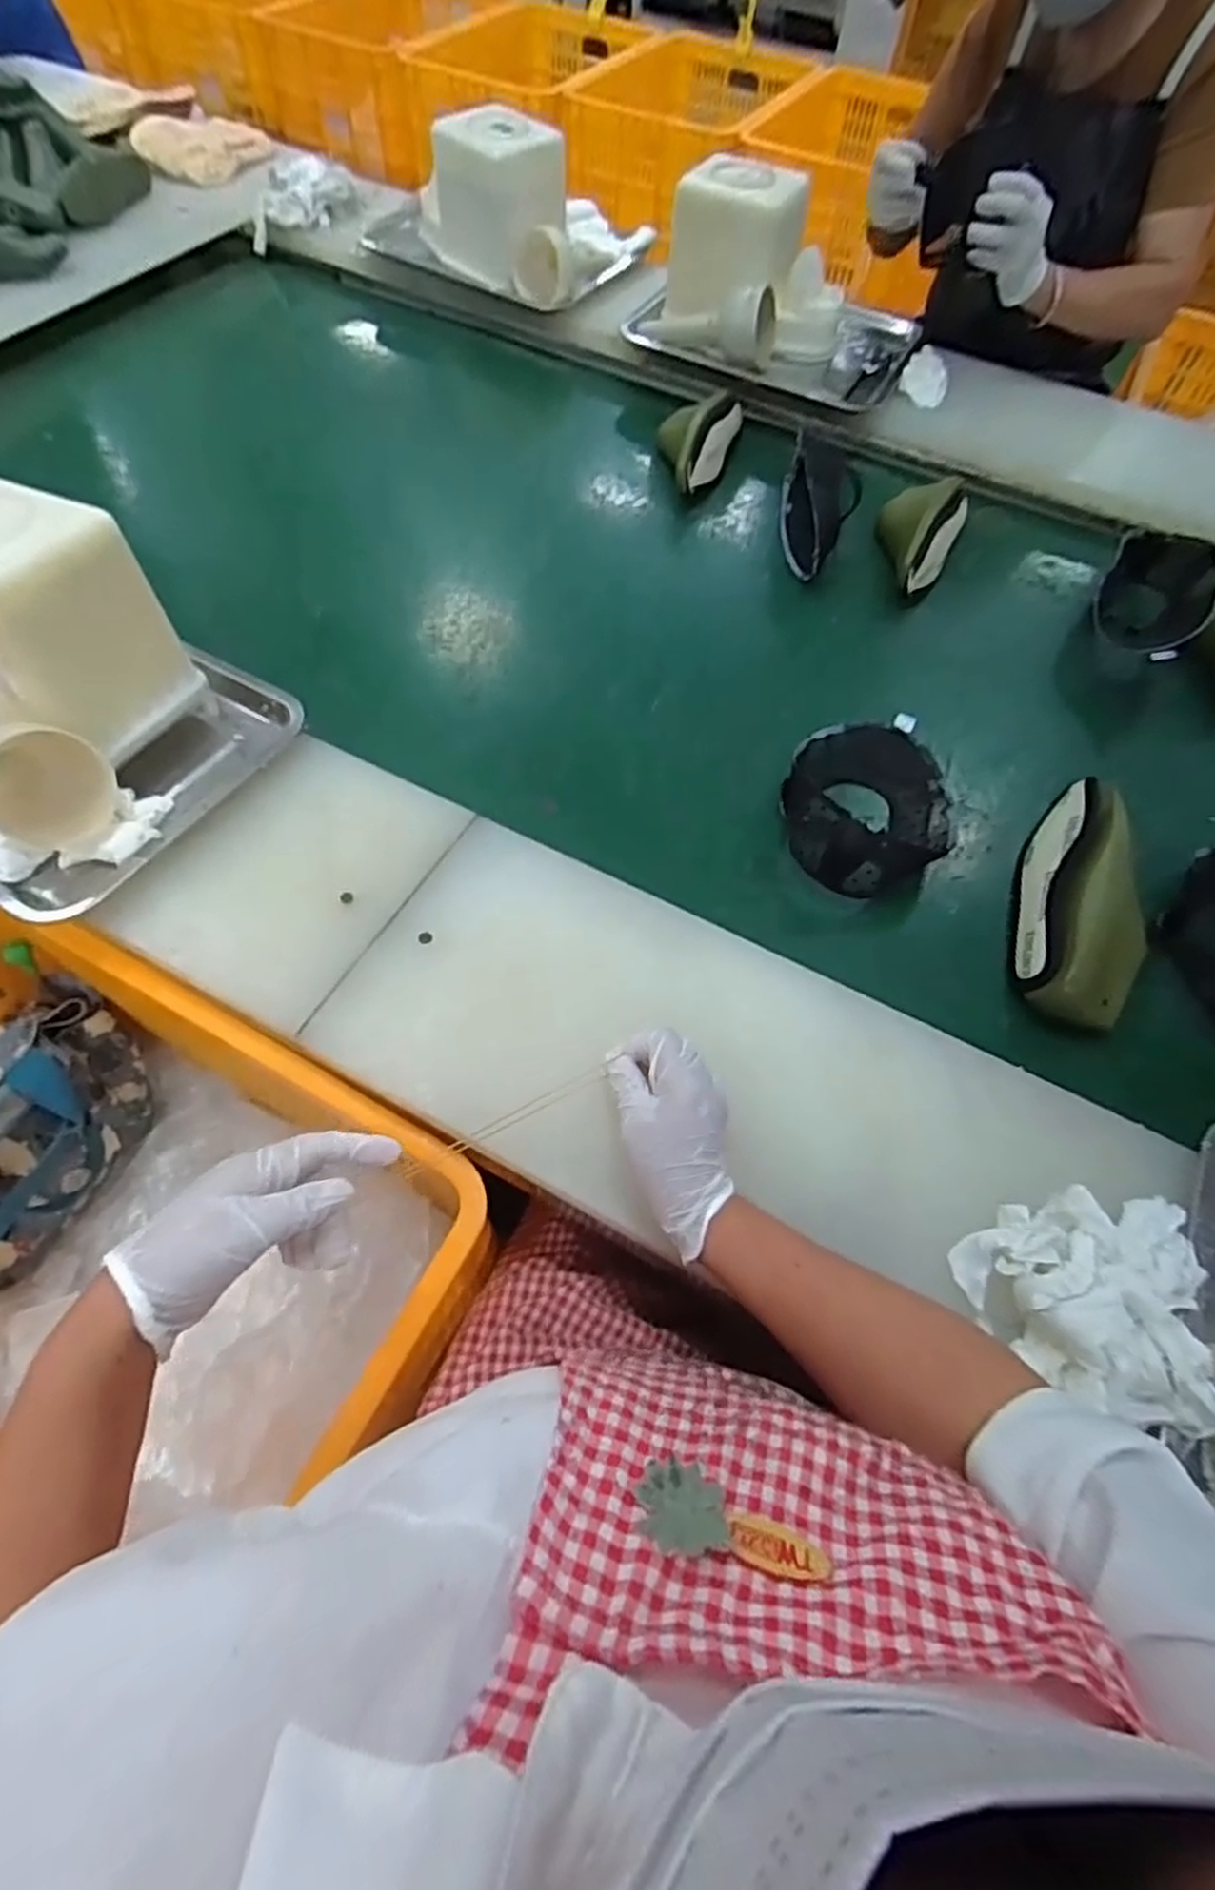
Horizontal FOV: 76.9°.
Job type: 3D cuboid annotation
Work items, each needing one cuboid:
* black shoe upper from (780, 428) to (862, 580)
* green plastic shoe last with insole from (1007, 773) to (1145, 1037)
[{"bbox_3d":[0.260,-0.526,0.927,0.083,0.082,0.228,9,62,1],"label":"black shoe upper"},{"bbox_3d":[0.414,-0.041,0.666,0.096,0.073,0.231,17,63,5],"label":"green plastic shoe last with insole"}]

